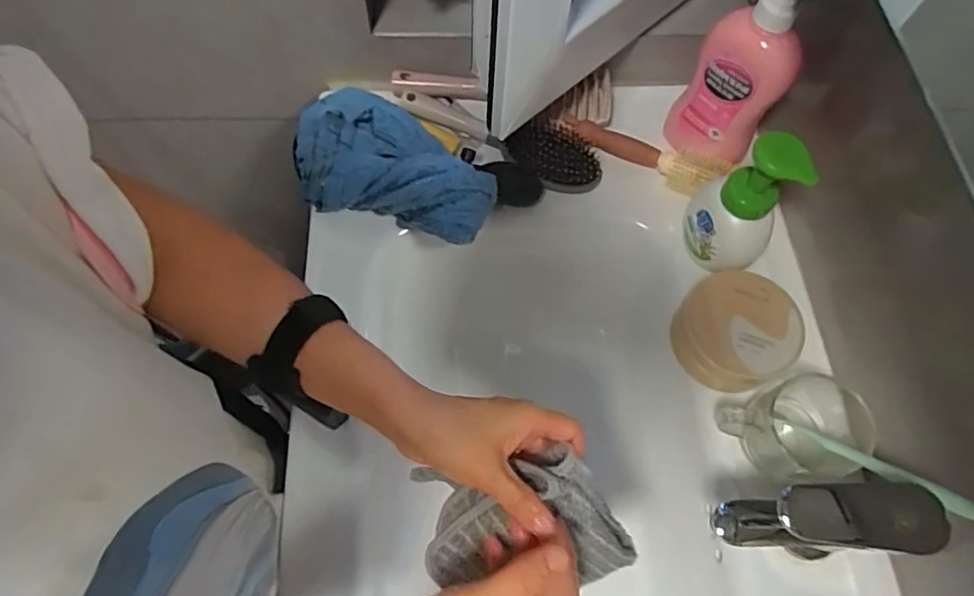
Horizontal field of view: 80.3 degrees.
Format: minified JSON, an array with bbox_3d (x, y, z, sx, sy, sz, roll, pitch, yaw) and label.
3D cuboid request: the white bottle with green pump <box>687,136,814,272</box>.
[{"bbox_3d":[0.230,-0.080,0.537,0.048,0.171,0.084,-18,70,-7],"label":"white bottle with green pump"}]

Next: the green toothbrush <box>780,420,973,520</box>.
[{"bbox_3d":[0.284,0.122,0.434,0.013,0.168,0.014,-28,106,-10],"label":"green toothbrush"}]

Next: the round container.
[{"bbox_3d":[0.231,0.032,0.548,0.100,0.065,0.103,1,66,-1],"label":"round container"}]

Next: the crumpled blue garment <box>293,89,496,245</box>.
[{"bbox_3d":[-0.098,-0.149,0.598,0.230,0.056,0.144,15,66,5],"label":"crumpled blue garment"}]

